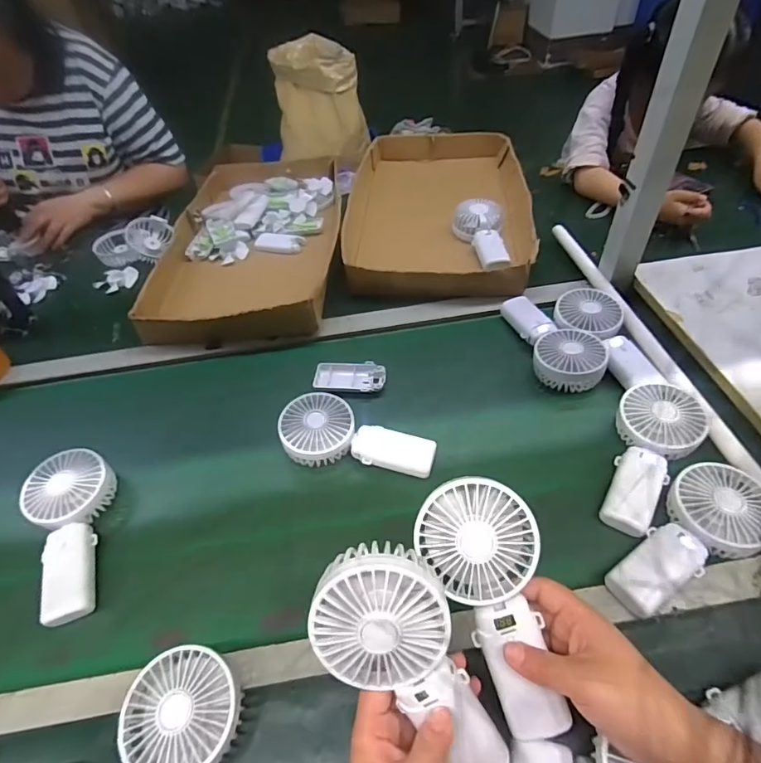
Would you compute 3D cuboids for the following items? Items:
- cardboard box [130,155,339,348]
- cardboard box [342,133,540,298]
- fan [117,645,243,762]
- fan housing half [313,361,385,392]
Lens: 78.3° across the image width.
[{"bbox_3d":[-0.225,-0.269,0.850,0.279,0.056,0.531,-4,48,1],"label":"cardboard box"},{"bbox_3d":[0.113,-0.341,0.900,0.334,0.061,0.517,4,49,8],"label":"cardboard box"},{"bbox_3d":[-0.177,0.303,0.350,0.089,0.039,0.189,17,64,19],"label":"fan"},{"bbox_3d":[-0.043,-0.006,0.644,0.098,0.014,0.047,3,49,7],"label":"fan housing half"}]

